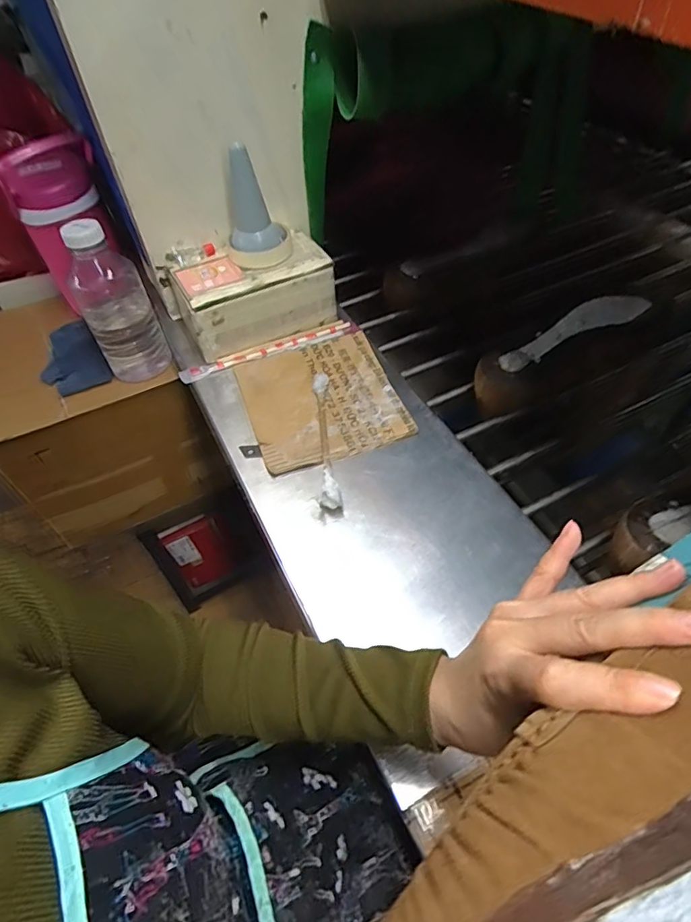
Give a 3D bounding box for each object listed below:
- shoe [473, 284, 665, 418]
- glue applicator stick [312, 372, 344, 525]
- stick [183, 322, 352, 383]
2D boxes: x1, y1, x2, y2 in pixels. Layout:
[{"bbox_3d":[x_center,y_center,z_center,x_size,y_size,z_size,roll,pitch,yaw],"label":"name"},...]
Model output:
[{"bbox_3d":[0.288,-0.145,0.671,0.274,0.076,0.082,-29,54,-6],"label":"shoe"},{"bbox_3d":[-0.024,-0.024,0.570,0.022,0.025,0.191,-7,51,-2],"label":"glue applicator stick"},{"bbox_3d":[-0.103,-0.145,0.685,0.231,0.017,0.014,-21,53,-13],"label":"stick"}]

